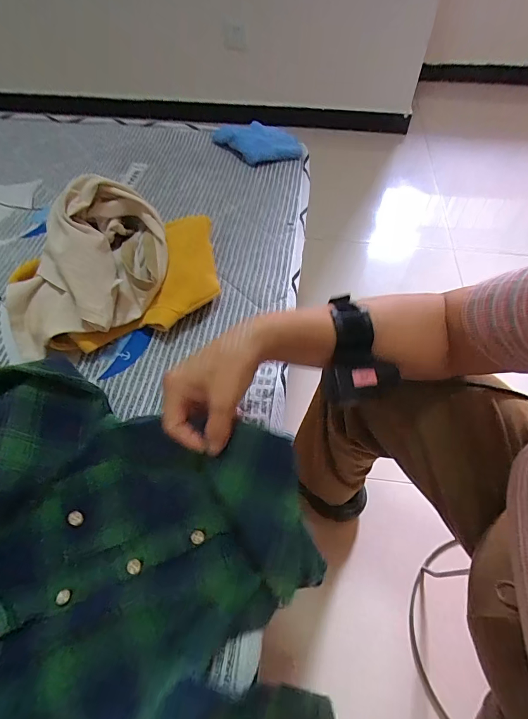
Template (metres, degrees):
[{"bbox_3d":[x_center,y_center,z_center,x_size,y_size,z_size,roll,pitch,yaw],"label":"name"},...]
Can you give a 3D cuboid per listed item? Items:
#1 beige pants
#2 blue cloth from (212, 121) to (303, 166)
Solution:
[{"bbox_3d":[-0.210,-0.101,0.453,0.213,0.135,0.130,-39,63,-24],"label":"beige pants"},{"bbox_3d":[-0.016,-0.435,0.766,0.154,0.028,0.133,-12,55,-8],"label":"blue cloth"}]

